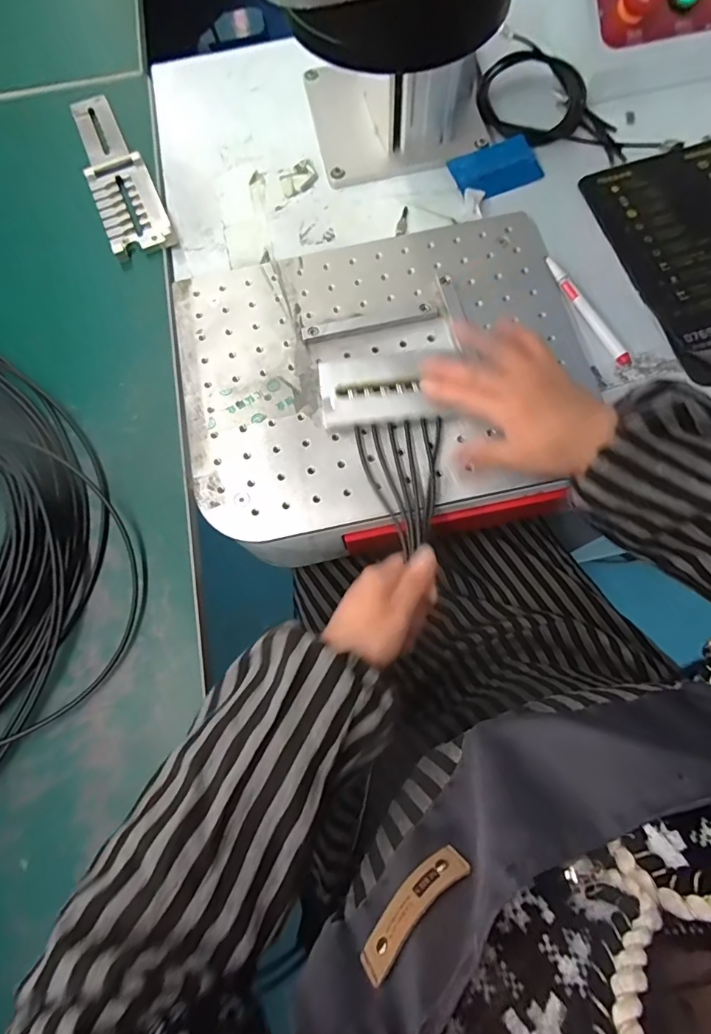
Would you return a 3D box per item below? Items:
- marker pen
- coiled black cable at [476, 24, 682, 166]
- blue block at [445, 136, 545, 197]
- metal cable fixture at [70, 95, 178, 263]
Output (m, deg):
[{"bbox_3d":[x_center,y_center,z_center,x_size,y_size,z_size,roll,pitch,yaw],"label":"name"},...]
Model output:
[{"bbox_3d":[0.204,-0.185,0.407,0.015,0.006,0.124,-27,75,-6],"label":"marker pen"},{"bbox_3d":[0.209,-0.409,0.465,0.215,0.018,0.102,42,79,12],"label":"coiled black cable"},{"bbox_3d":[0.139,-0.346,0.456,0.082,0.004,0.054,-21,79,-2],"label":"blue block"},{"bbox_3d":[-0.247,-0.358,0.473,0.060,0.012,0.227,-23,74,-5],"label":"metal cable fixture"}]

